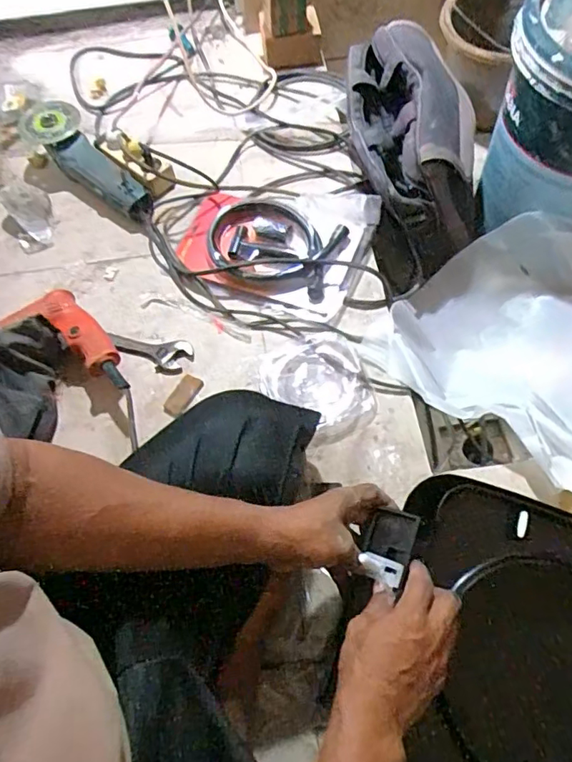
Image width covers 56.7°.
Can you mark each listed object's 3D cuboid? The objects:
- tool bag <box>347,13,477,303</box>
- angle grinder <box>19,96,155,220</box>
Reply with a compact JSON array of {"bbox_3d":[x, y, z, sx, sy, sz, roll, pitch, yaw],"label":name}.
[{"bbox_3d":[0.206,-0.375,0.837,0.189,0.170,0.443,-7,75,-1],"label":"tool bag"},{"bbox_3d":[-0.331,-0.377,0.906,0.295,0.078,0.094,38,70,19],"label":"angle grinder"}]

